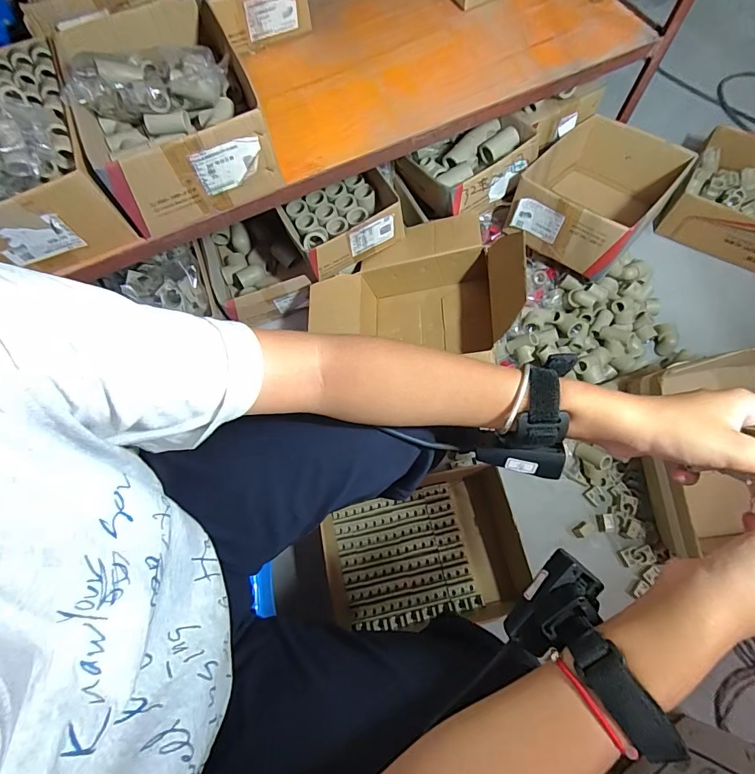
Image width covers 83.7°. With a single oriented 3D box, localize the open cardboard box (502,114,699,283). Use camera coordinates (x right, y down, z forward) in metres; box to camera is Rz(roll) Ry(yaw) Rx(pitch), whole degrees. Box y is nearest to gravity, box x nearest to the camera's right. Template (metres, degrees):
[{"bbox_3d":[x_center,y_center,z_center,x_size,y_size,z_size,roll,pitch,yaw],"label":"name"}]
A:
[{"bbox_3d":[0.438,-0.385,0.849,0.241,0.154,0.323,34,60,14],"label":"open cardboard box"}]

